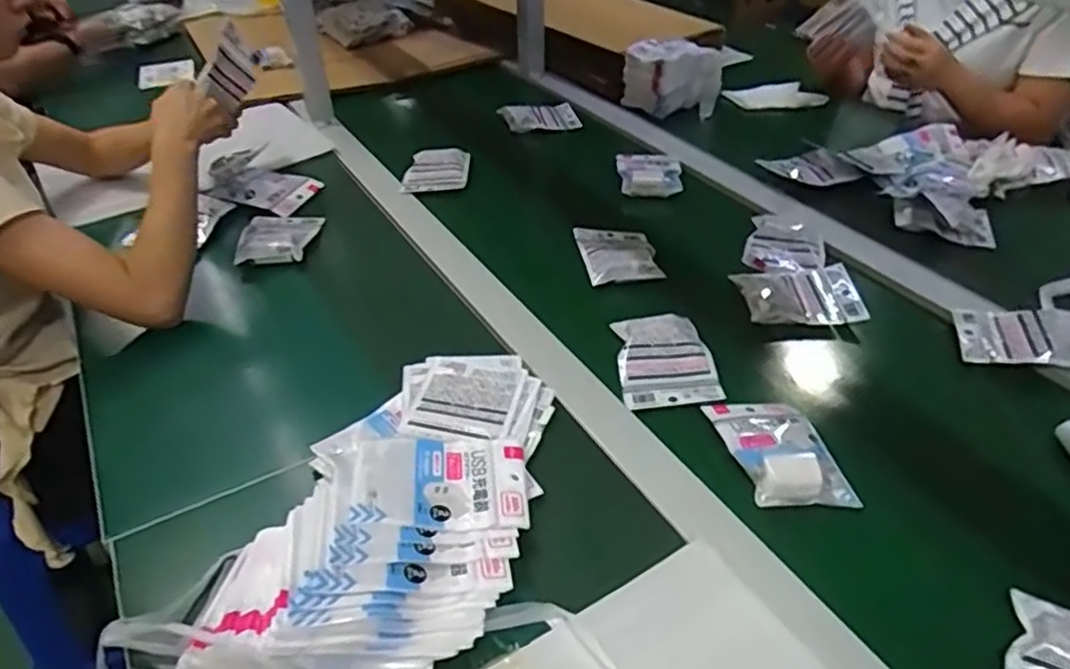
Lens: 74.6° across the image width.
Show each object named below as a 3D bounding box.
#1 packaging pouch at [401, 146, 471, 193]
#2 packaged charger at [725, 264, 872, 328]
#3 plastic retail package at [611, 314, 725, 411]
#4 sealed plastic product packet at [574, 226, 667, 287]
[{"bbox_3d":[-0.150,-0.251,1.079,0.094,0.014,0.097,1,54,6],"label":"packaging pouch"},{"bbox_3d":[0.311,-0.046,0.822,0.143,0.029,0.108,-5,37,-1],"label":"packaged charger"},{"bbox_3d":[0.135,0.023,0.734,0.097,0.015,0.116,-4,39,-3],"label":"plastic retail package"},{"bbox_3d":[0.105,-0.108,0.902,0.093,0.030,0.126,-7,37,-3],"label":"sealed plastic product packet"}]

